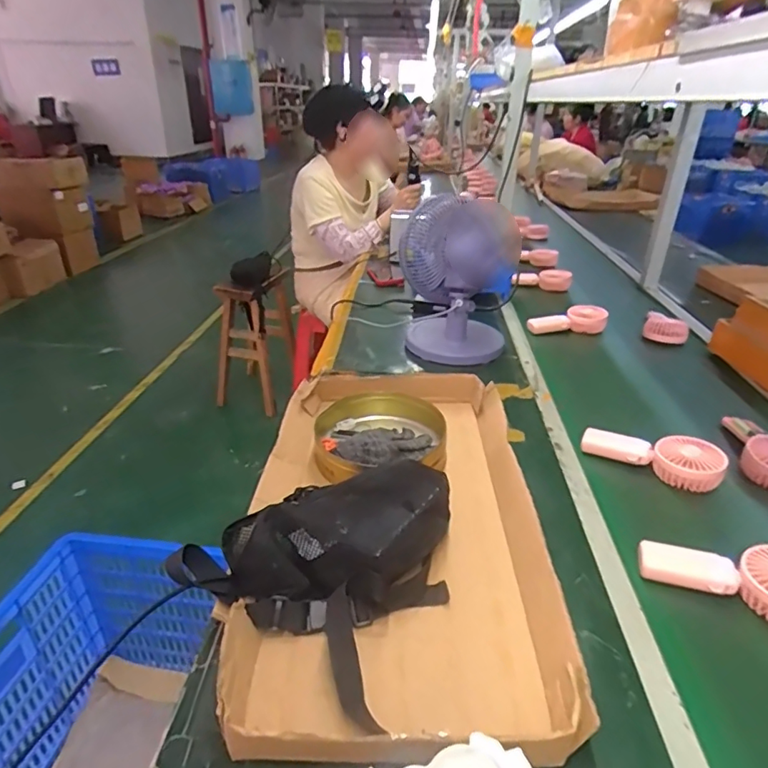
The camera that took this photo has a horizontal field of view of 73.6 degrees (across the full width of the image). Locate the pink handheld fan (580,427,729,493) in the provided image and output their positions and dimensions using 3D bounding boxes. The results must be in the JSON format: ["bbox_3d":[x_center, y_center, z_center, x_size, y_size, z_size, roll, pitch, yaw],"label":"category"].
[{"bbox_3d":[0.394,0.105,0.759,0.188,0.058,0.074,16,33,24],"label":"pink handheld fan"}]

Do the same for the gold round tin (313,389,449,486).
[{"bbox_3d":[-0.005,0.070,0.770,0.189,0.056,0.182,1,29,-1],"label":"gold round tin"}]

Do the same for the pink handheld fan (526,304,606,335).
[{"bbox_3d":[0.439,-0.150,1.197,0.175,0.053,0.065,-8,31,-16],"label":"pink handheld fan"}]

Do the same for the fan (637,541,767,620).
[{"bbox_3d":[0.378,0.203,0.557,0.176,0.049,0.071,12,31,18],"label":"fan"}]

